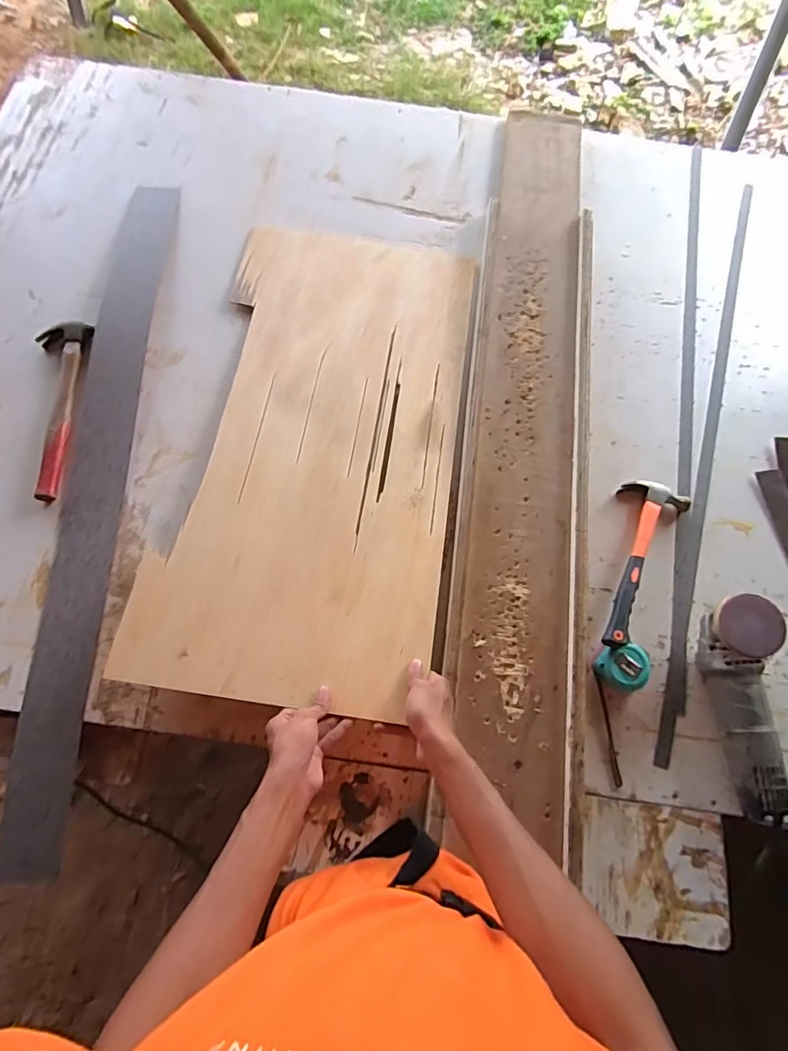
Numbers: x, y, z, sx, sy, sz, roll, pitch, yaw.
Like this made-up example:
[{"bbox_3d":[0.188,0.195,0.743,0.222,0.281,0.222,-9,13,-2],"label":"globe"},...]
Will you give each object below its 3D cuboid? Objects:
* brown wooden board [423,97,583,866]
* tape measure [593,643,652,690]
[{"bbox_3d":[0.206,-0.196,0.808,0.172,0.041,1.282,8,70,0],"label":"brown wooden board"},{"bbox_3d":[0.303,0.188,0.673,0.073,0.034,0.055,-5,70,-4],"label":"tape measure"}]

